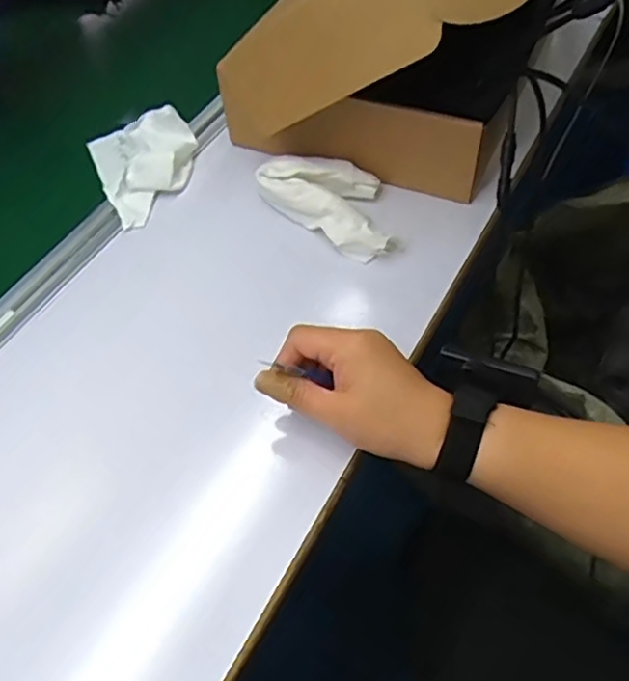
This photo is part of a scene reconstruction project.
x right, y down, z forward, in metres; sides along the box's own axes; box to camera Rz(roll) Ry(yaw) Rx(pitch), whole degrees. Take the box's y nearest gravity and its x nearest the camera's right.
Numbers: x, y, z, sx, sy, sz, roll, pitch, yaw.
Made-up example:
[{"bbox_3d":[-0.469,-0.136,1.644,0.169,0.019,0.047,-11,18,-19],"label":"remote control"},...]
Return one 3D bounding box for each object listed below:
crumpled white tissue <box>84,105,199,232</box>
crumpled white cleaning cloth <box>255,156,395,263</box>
[{"bbox_3d":[-0.166,-0.180,0.634,0.100,0.031,0.149,-22,55,-11],"label":"crumpled white tissue"},{"bbox_3d":[0.021,-0.129,0.571,0.137,0.032,0.074,34,63,25],"label":"crumpled white cleaning cloth"}]

